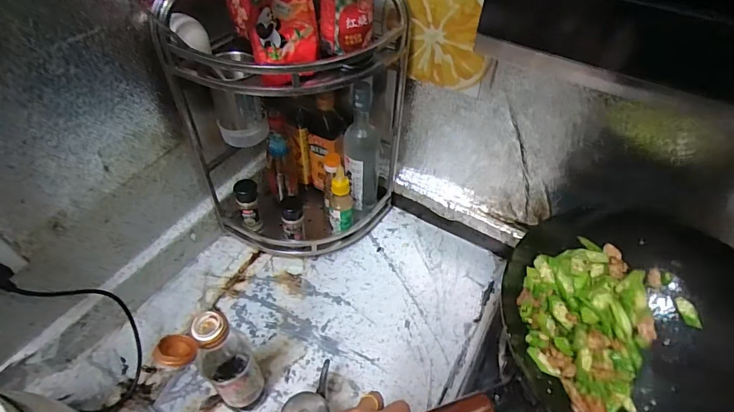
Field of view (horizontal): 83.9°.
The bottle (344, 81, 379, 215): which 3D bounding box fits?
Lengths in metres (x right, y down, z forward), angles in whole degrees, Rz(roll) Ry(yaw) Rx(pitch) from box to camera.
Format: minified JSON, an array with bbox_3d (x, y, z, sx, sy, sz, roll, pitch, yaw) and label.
[{"bbox_3d":[-0.008,-0.096,0.718,0.062,0.249,0.072,-2,49,-3],"label":"bottle"}]

